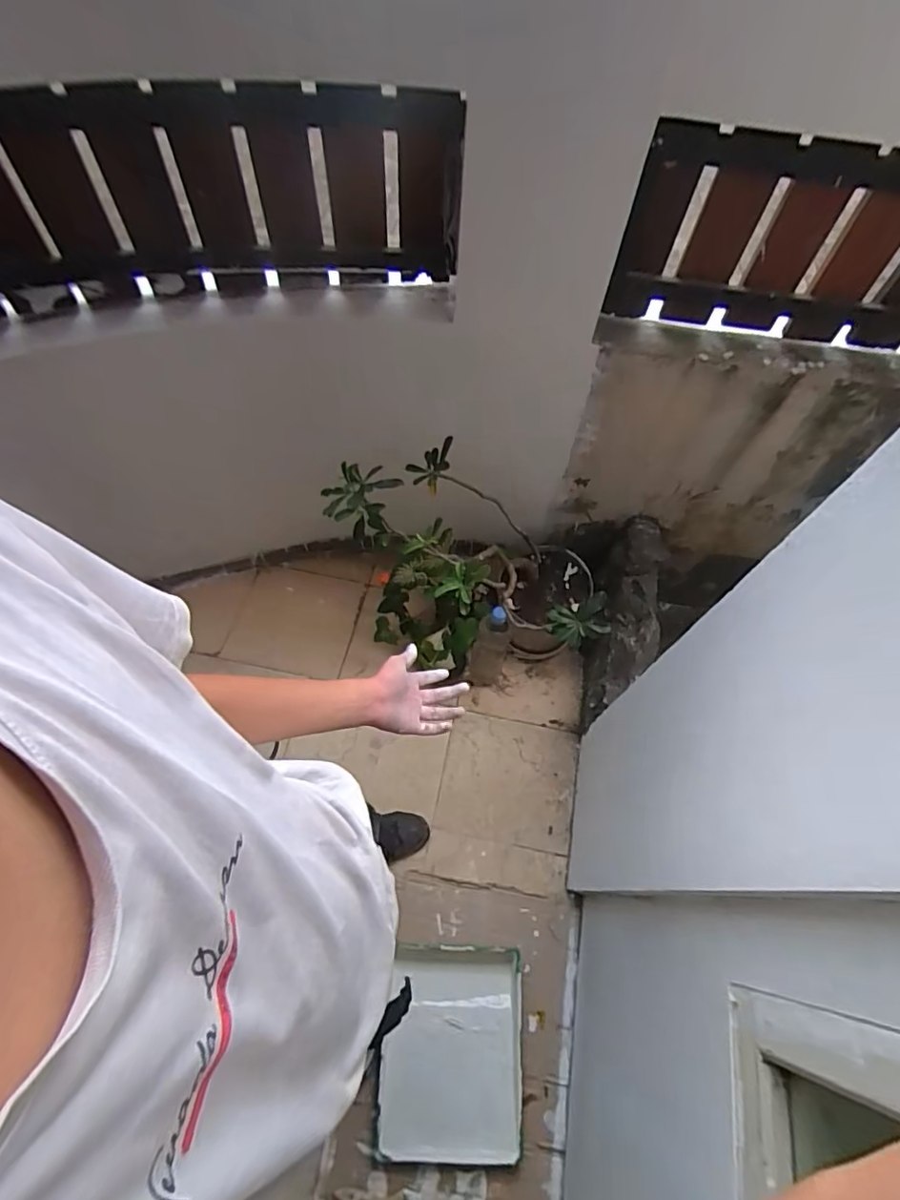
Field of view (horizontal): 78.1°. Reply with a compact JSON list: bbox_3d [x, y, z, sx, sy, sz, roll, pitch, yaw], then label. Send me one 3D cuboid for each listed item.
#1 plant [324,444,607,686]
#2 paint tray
[{"bbox_3d":[0.063,-0.049,1.358,0.656,0.616,0.408,-4,63,-6],"label":"plant"},{"bbox_3d":[0.004,0.921,1.149,0.279,0.066,0.346,4,62,-2],"label":"paint tray"}]

